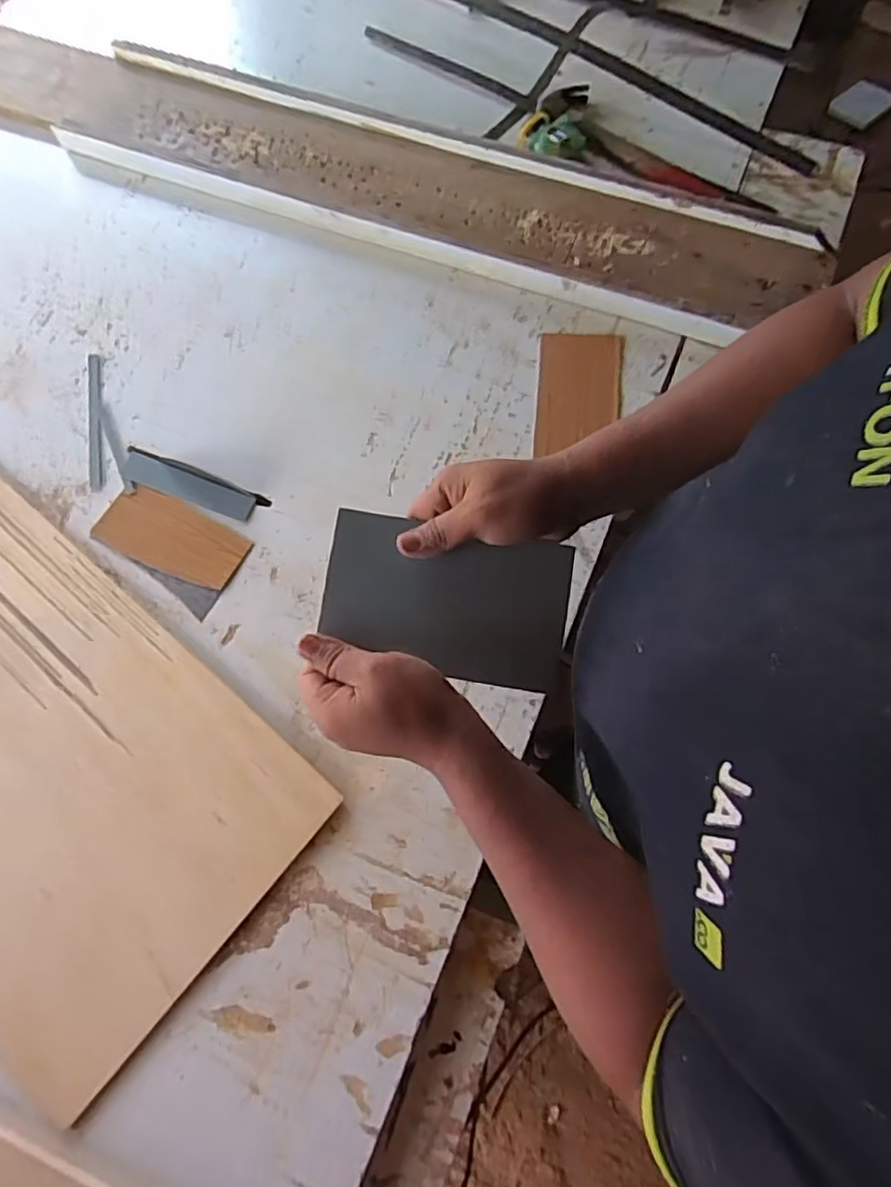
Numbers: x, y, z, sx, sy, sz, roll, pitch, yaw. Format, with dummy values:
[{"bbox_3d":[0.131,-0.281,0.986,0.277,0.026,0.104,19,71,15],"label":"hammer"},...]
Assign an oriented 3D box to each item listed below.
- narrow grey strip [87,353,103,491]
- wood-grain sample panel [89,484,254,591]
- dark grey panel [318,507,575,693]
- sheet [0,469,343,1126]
[{"bbox_3d":[-0.463,-0.230,0.820,0.019,0.004,0.201,-8,74,-1],"label":"narrow grey strip"},{"bbox_3d":[-0.334,-0.069,0.765,0.183,0.006,0.087,22,76,7],"label":"wood-grain sample panel"},{"bbox_3d":[0.000,0.005,0.457,0.173,0.012,0.105,10,82,1],"label":"dark grey panel"},{"bbox_3d":[-0.519,0.128,0.711,0.753,0.018,0.390,40,78,10],"label":"sheet"}]

